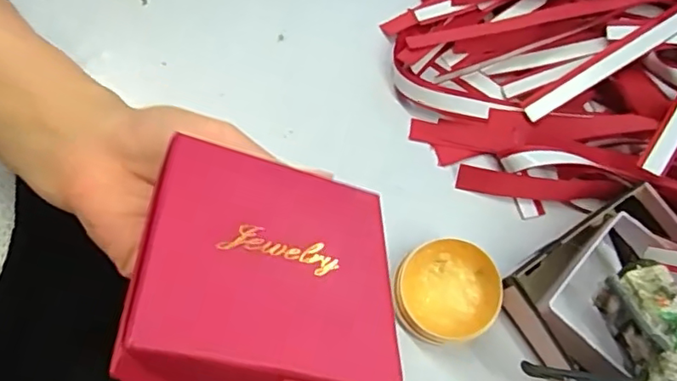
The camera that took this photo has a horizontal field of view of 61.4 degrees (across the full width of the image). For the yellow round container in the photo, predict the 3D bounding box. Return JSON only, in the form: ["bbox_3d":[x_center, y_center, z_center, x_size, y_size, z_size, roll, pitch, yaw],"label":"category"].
[{"bbox_3d":[0.058,0.054,0.308,0.054,0.027,0.051,2,68,-6],"label":"yellow round container"}]

